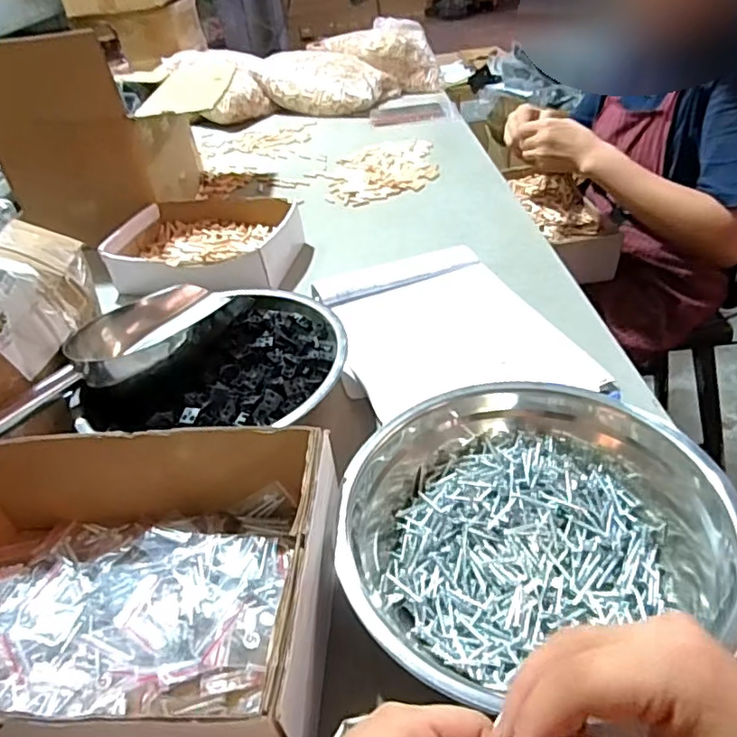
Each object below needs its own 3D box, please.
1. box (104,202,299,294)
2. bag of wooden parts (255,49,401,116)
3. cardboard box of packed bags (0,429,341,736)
[{"bbox_3d":[-0.227,-0.178,0.844,0.242,0.059,0.209,4,39,15],"label":"box"},{"bbox_3d":[-0.101,-0.691,1.442,0.301,0.115,0.172,11,41,22],"label":"bag of wooden parts"},{"bbox_3d":[-0.174,0.144,0.392,0.291,0.096,0.211,-2,38,8],"label":"cardboard box of packed bags"}]

